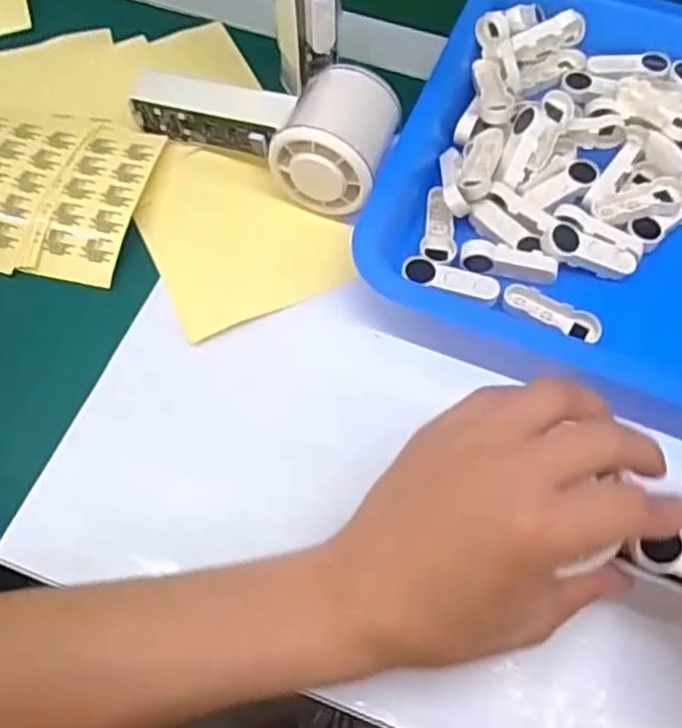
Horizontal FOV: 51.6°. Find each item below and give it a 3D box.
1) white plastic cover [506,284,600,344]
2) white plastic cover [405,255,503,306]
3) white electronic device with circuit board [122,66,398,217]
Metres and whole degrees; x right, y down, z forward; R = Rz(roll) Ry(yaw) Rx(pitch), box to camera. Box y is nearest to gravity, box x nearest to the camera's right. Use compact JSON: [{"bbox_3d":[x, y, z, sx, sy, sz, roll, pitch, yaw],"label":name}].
[{"bbox_3d":[0.108,-0.025,0.359,0.050,0.011,0.014,27,66,12],"label":"white plastic cover"},{"bbox_3d":[0.056,-0.041,0.360,0.048,0.008,0.017,20,65,8],"label":"white plastic cover"},{"bbox_3d":[-0.047,-0.137,0.385,0.152,0.044,0.065,19,65,8],"label":"white electronic device with circuit board"}]

